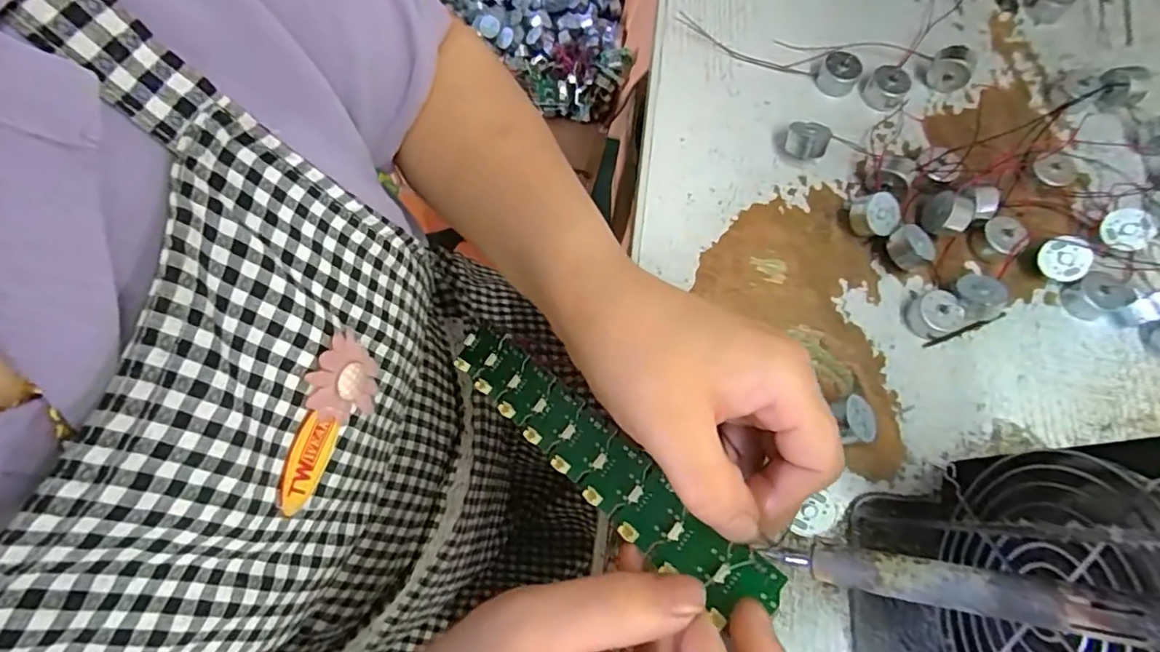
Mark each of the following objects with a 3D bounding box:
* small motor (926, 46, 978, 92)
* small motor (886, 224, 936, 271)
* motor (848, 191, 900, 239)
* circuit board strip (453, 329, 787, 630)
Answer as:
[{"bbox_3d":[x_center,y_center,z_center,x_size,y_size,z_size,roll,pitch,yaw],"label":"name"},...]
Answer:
[{"bbox_3d":[0.229,-0.157,0.338,0.024,0.026,0.013,21,72,6],"label":"small motor"},{"bbox_3d":[0.179,-0.042,0.299,0.017,0.019,0.021,-13,72,-5],"label":"small motor"},{"bbox_3d":[0.163,-0.062,0.305,0.023,0.015,0.024,-45,95,-8],"label":"motor"},{"bbox_3d":[0.001,0.054,0.249,0.030,0.008,0.191,-44,52,-14],"label":"circuit board strip"}]

